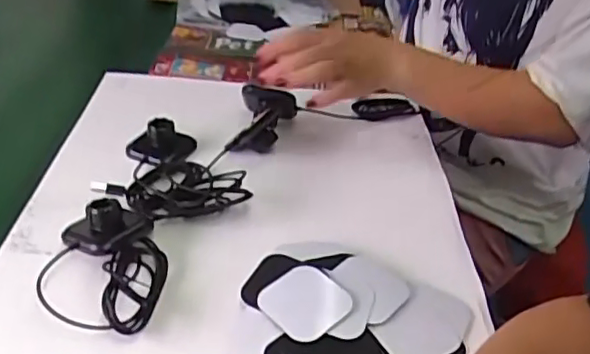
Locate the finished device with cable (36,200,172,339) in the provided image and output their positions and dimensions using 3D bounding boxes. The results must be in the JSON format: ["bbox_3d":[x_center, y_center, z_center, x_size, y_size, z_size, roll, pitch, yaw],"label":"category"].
[{"bbox_3d":[-0.139,0.062,0.450,0.084,0.032,0.113,4,34,-3],"label":"finished device with cable"}]

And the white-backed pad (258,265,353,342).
[{"bbox_3d":[0.008,0.091,0.445,0.057,0.009,0.056,-21,42,-34],"label":"white-backed pad"}]

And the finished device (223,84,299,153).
[{"bbox_3d":[-0.033,-0.059,0.633,0.059,0.042,0.083,8,34,3],"label":"finished device"}]

